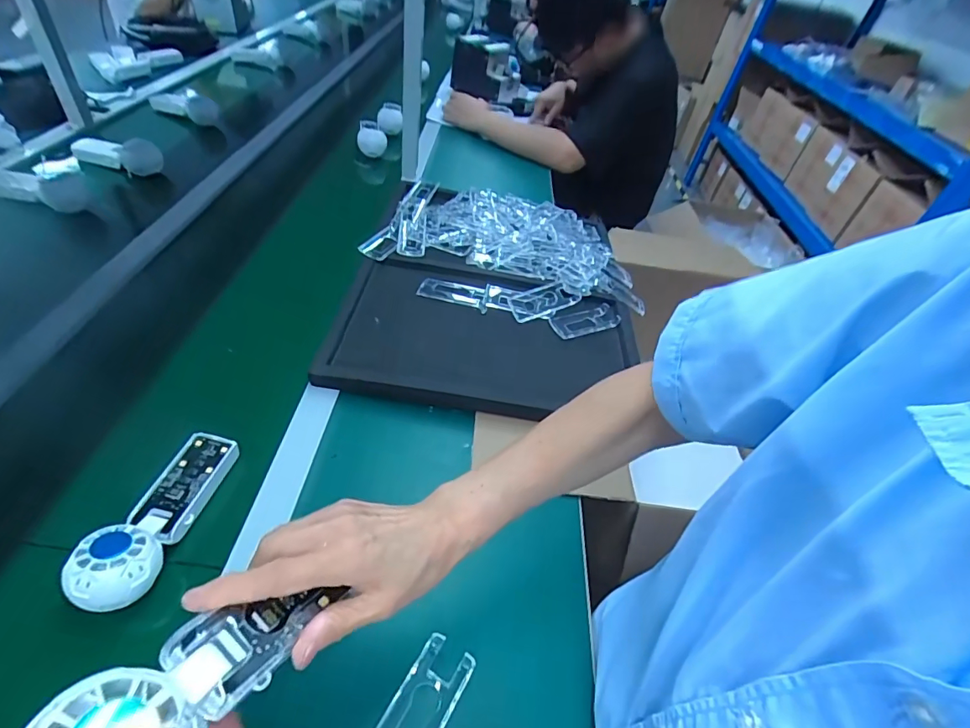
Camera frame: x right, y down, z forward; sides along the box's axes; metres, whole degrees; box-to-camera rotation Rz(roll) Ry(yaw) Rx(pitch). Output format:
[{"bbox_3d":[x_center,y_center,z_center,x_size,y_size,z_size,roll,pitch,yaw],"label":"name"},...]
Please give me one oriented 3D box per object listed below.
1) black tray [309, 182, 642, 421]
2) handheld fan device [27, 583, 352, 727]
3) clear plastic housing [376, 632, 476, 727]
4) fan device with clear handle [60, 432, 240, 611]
[{"bbox_3d":[0.020,-0.149,0.783,0.430,0.047,0.565,10,45,-3],"label":"black tray"},{"bbox_3d":[-0.128,0.147,0.222,0.069,0.036,0.137,20,8,13],"label":"handheld fan device"},{"bbox_3d":[-0.053,0.272,0.366,0.043,0.012,0.108,28,47,15],"label":"clear plastic housing"},{"bbox_3d":[-0.292,0.129,0.427,0.055,0.056,0.173,7,46,1],"label":"fan device with clear handle"}]

